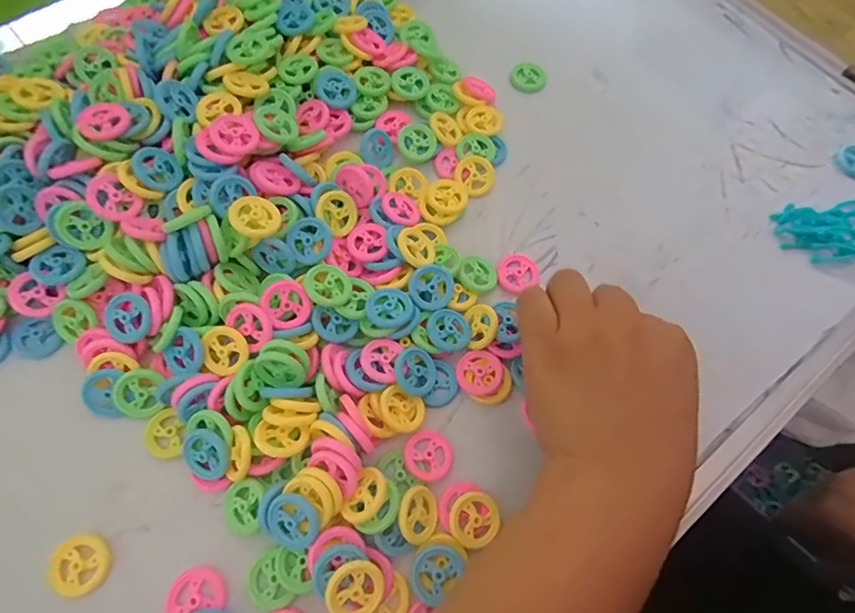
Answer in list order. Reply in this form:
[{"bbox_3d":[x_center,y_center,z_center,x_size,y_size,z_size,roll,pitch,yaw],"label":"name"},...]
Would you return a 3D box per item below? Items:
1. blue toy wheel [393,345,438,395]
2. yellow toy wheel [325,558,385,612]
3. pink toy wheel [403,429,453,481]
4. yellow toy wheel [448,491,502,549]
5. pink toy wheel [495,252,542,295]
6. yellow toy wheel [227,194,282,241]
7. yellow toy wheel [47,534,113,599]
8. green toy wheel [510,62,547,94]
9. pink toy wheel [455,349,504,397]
[{"bbox_3d":[-0.007,0.040,0.302,0.028,0.005,0.029,-44,101,-31],"label":"blue toy wheel"},{"bbox_3d":[-0.037,0.145,0.251,0.029,0.004,0.027,4,77,-17],"label":"yellow toy wheel"},{"bbox_3d":[0.001,0.089,0.293,0.028,0.006,0.028,1,68,-2],"label":"pink toy wheel"},{"bbox_3d":[0.027,0.120,0.278,0.029,0.004,0.028,1,68,-2],"label":"yellow toy wheel"},{"bbox_3d":[0.064,-0.024,0.346,0.028,0.005,0.030,1,68,-3],"label":"pink toy wheel"},{"bbox_3d":[-0.106,-0.055,0.301,0.029,0.007,0.029,11,57,-17],"label":"yellow toy wheel"},{"bbox_3d":[-0.186,0.139,0.264,0.030,0.005,0.028,1,68,-2],"label":"yellow toy wheel"},{"bbox_3d":[0.086,-0.194,0.417,0.026,0.008,0.031,-37,74,-15],"label":"green toy wheel"},{"bbox_3d":[0.033,0.043,0.314,0.029,0.009,0.028,1,68,-2],"label":"pink toy wheel"}]

